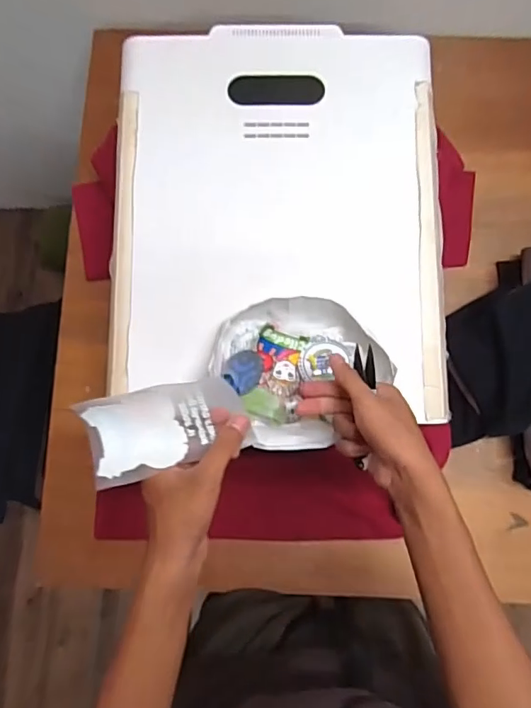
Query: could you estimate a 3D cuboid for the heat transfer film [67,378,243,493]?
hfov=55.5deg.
[{"bbox_3d":[-0.085,0.063,0.434,0.129,0.011,0.073,-14,95,-7],"label":"heat transfer film"}]

